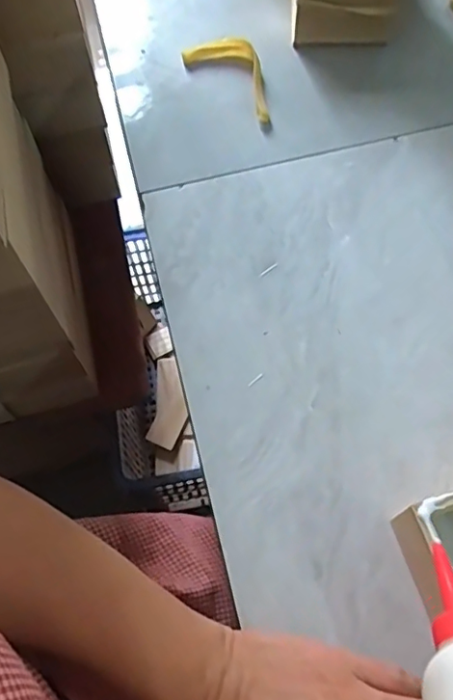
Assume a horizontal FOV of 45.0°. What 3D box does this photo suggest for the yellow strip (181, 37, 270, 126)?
[{"bbox_3d":[0.015,-0.283,0.559,0.055,0.020,0.130,-37,68,-14],"label":"yellow strip"}]

